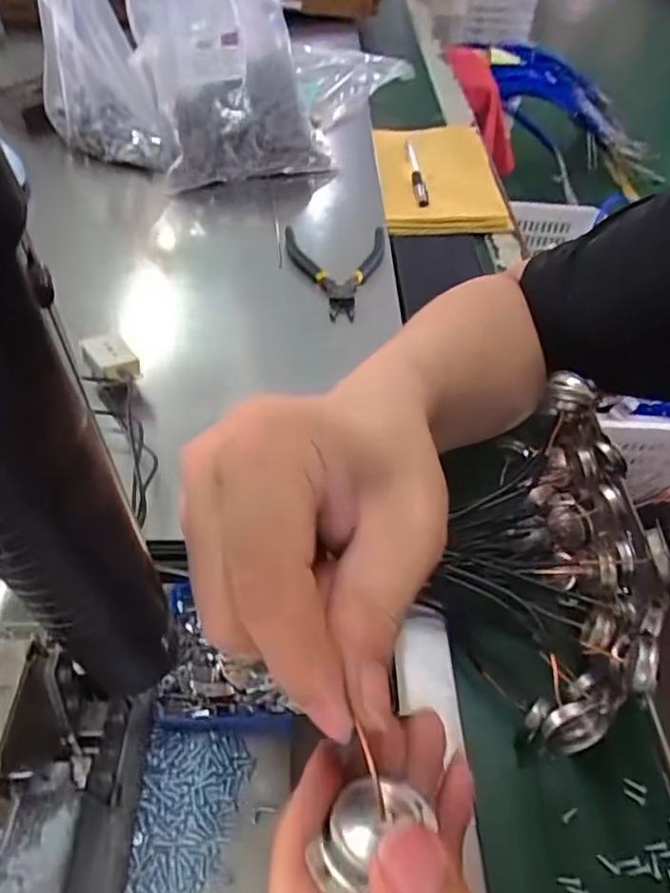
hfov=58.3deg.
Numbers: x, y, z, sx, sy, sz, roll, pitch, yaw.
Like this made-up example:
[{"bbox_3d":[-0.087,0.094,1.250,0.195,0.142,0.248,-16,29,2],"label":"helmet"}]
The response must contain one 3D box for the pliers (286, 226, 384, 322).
[{"bbox_3d":[0.010,-0.148,0.511,0.089,0.016,0.124,-6,51,-10],"label":"pliers"}]

